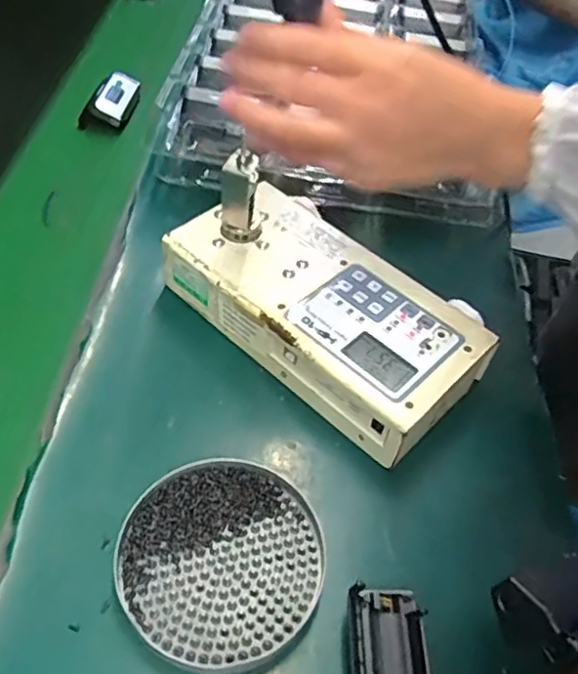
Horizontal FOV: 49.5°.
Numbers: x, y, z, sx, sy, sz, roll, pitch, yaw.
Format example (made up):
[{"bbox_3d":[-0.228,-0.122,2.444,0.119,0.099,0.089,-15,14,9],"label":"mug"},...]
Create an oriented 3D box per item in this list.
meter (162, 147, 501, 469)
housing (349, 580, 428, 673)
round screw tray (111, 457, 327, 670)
[{"bbox_3d":[0.029,-0.040,0.439,0.232,0.104,0.123,39,61,23],"label":"meter"},{"bbox_3d":[0.053,0.172,0.334,0.040,0.025,0.082,-1,51,-4],"label":"housing"},{"bbox_3d":[-0.038,0.126,0.357,0.109,0.021,0.109,2,51,-2],"label":"round screw tray"}]

